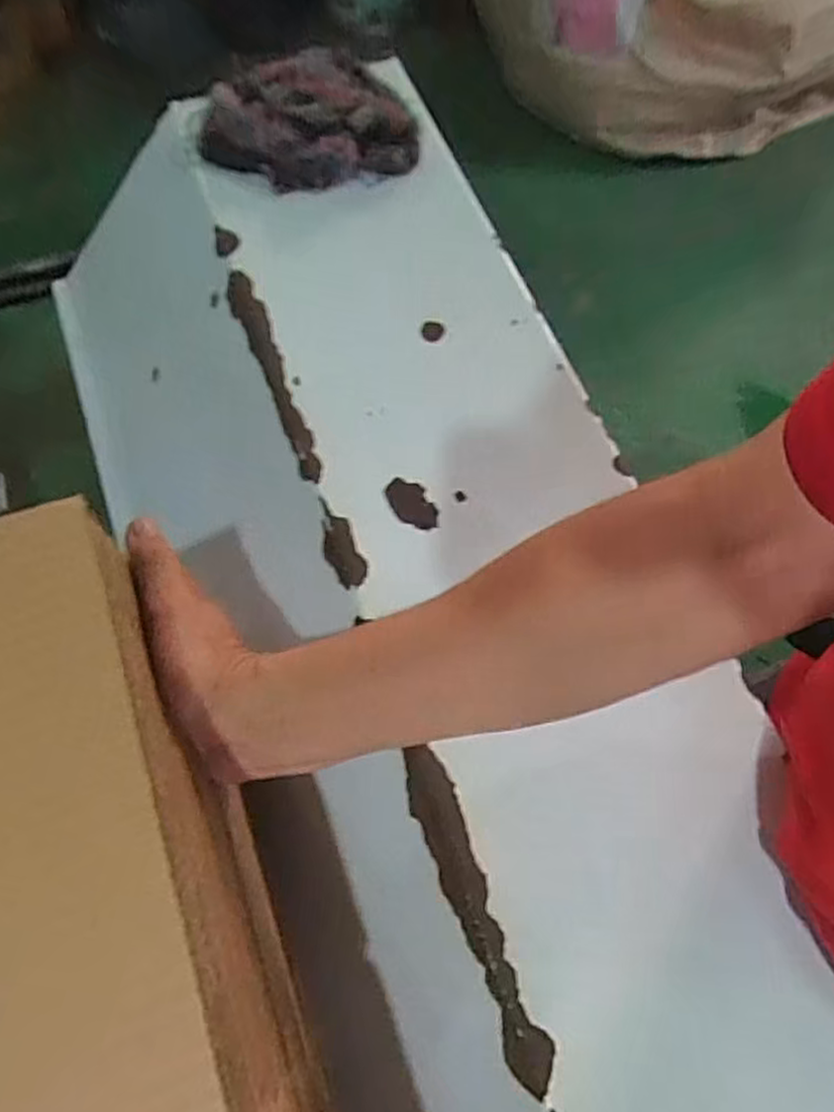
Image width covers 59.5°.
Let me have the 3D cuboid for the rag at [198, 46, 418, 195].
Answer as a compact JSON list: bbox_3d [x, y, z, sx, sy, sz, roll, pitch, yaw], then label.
[{"bbox_3d":[-0.090,-0.352,0.587,0.161,0.032,0.138,-15,68,-6],"label":"rag"}]

